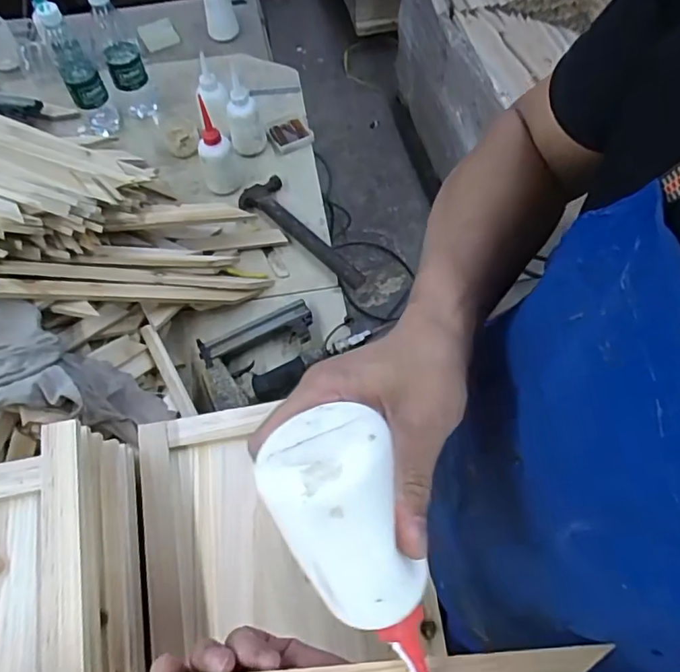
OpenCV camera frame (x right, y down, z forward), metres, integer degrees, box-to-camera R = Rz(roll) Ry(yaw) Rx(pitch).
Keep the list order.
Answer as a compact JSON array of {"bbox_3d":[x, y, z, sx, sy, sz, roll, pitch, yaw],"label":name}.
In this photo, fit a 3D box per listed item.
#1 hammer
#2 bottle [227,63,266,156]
[{"bbox_3d":[-0.066,-0.171,0.876,0.076,0.024,0.273,-35,68,-17],"label":"hammer"},{"bbox_3d":[-0.167,-0.388,0.929,0.060,0.137,0.054,-8,63,-4],"label":"bottle"}]

